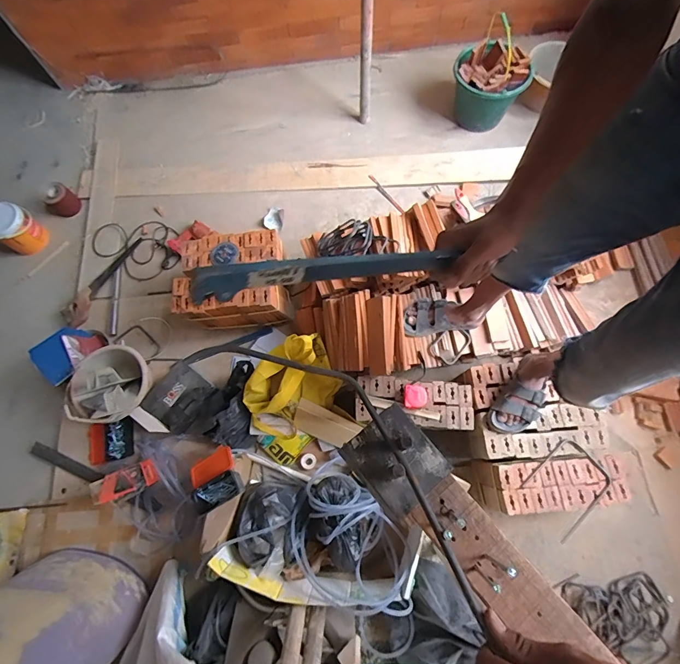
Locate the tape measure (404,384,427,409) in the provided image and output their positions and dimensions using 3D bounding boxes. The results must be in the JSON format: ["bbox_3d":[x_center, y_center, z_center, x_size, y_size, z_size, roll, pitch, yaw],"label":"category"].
[{"bbox_3d":[0.224,0.192,1.108,0.067,0.046,0.067,2,73,3],"label":"tape measure"}]

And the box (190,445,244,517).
[{"bbox_3d":[-0.386,0.452,1.143,0.157,0.050,0.153,-31,73,-6],"label":"box"}]

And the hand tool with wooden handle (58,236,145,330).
[{"bbox_3d":[-0.987,-0.224,1.542,0.114,0.025,0.439,24,75,9],"label":"hand tool with wooden handle"}]

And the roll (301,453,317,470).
[{"bbox_3d":[-0.109,0.449,1.300,0.053,0.016,0.053,-1,73,2],"label":"roll"}]

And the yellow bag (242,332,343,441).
[{"bbox_3d":[-0.166,0.186,1.250,0.330,0.184,0.257,-29,73,-6],"label":"yellow bag"}]

